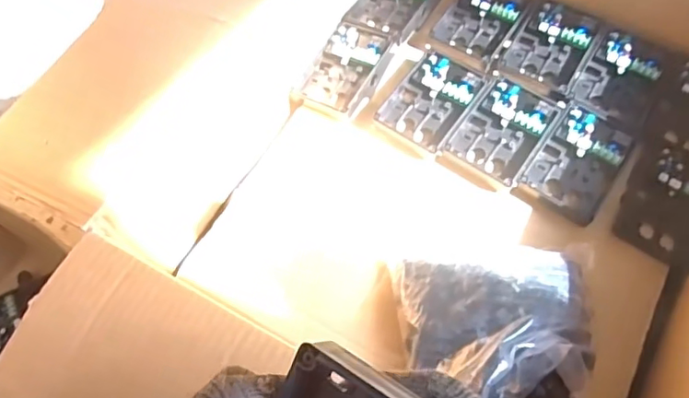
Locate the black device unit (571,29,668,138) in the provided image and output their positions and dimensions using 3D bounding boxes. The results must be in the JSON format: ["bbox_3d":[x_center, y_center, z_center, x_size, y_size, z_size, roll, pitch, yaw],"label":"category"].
[{"bbox_3d":[0.321,-0.137,0.643,0.088,0.021,0.121,26,67,15],"label":"black device unit"}]

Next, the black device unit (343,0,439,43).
[{"bbox_3d":[0.067,-0.258,0.722,0.085,0.029,0.117,31,68,17],"label":"black device unit"}]

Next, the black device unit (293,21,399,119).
[{"bbox_3d":[0.002,-0.164,0.678,0.085,0.029,0.112,26,67,15],"label":"black device unit"}]

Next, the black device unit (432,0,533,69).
[{"bbox_3d":[0.171,-0.225,0.694,0.084,0.023,0.107,32,69,17],"label":"black device unit"}]

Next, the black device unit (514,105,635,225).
[{"bbox_3d":[0.255,-0.040,0.612,0.086,0.029,0.118,30,68,16],"label":"black device unit"}]

